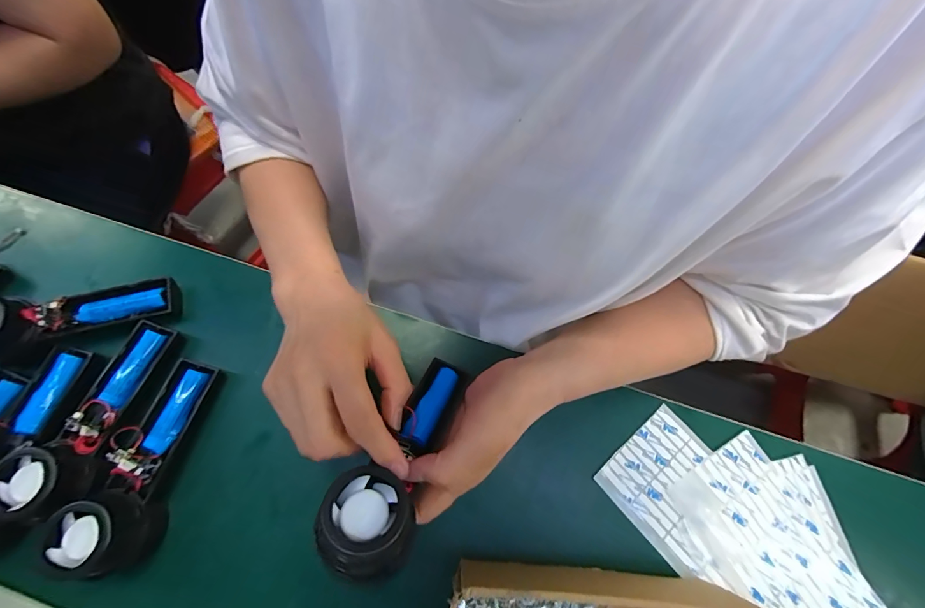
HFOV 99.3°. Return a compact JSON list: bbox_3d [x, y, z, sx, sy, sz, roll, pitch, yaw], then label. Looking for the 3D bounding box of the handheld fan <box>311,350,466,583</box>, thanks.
[{"bbox_3d":[-0.041,0.104,0.273,0.052,0.038,0.162,25,33,6],"label":"handheld fan"}]

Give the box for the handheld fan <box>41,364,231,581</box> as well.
[{"bbox_3d":[-0.250,0.118,0.306,0.059,0.044,0.151,13,71,4],"label":"handheld fan"}]

